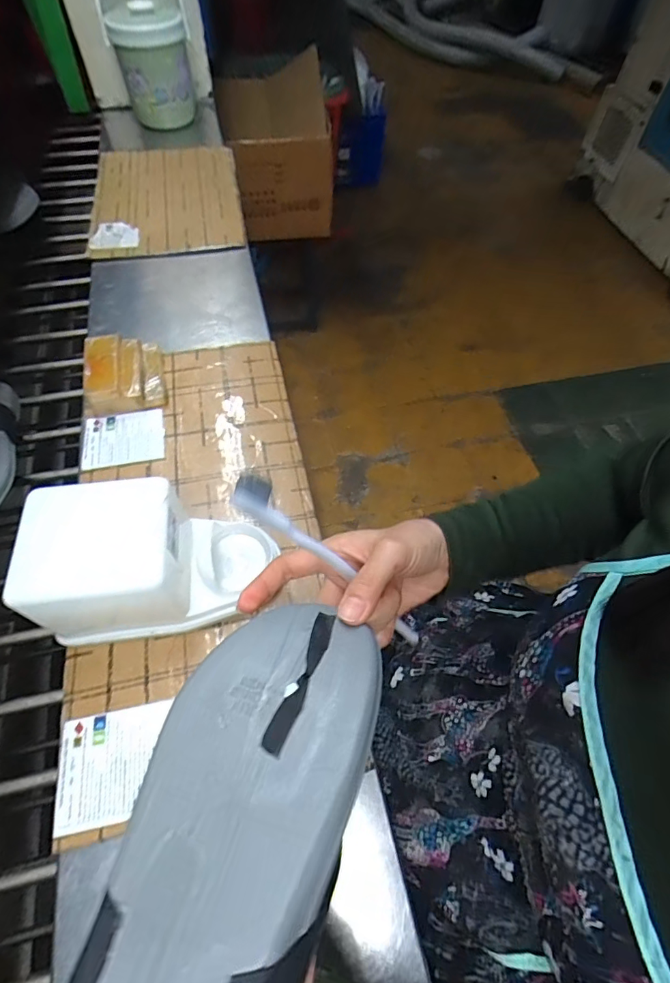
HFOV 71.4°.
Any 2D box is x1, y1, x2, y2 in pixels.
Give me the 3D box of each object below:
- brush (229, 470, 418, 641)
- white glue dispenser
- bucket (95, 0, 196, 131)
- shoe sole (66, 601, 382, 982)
[{"bbox_3d":[0.002,0.048,0.301,0.171,0.008,0.019,43,58,-25],"label":"brush"},{"bbox_3d":[-0.147,0.056,0.387,0.170,0.107,0.099,-5,59,-5],"label":"white glue dispenser"},{"bbox_3d":[-0.350,-0.829,0.896,0.148,0.199,0.149,-13,59,-7],"label":"bucket"},{"bbox_3d":[-0.052,0.161,0.188,0.094,0.014,0.258,15,49,10],"label":"shoe sole"}]

